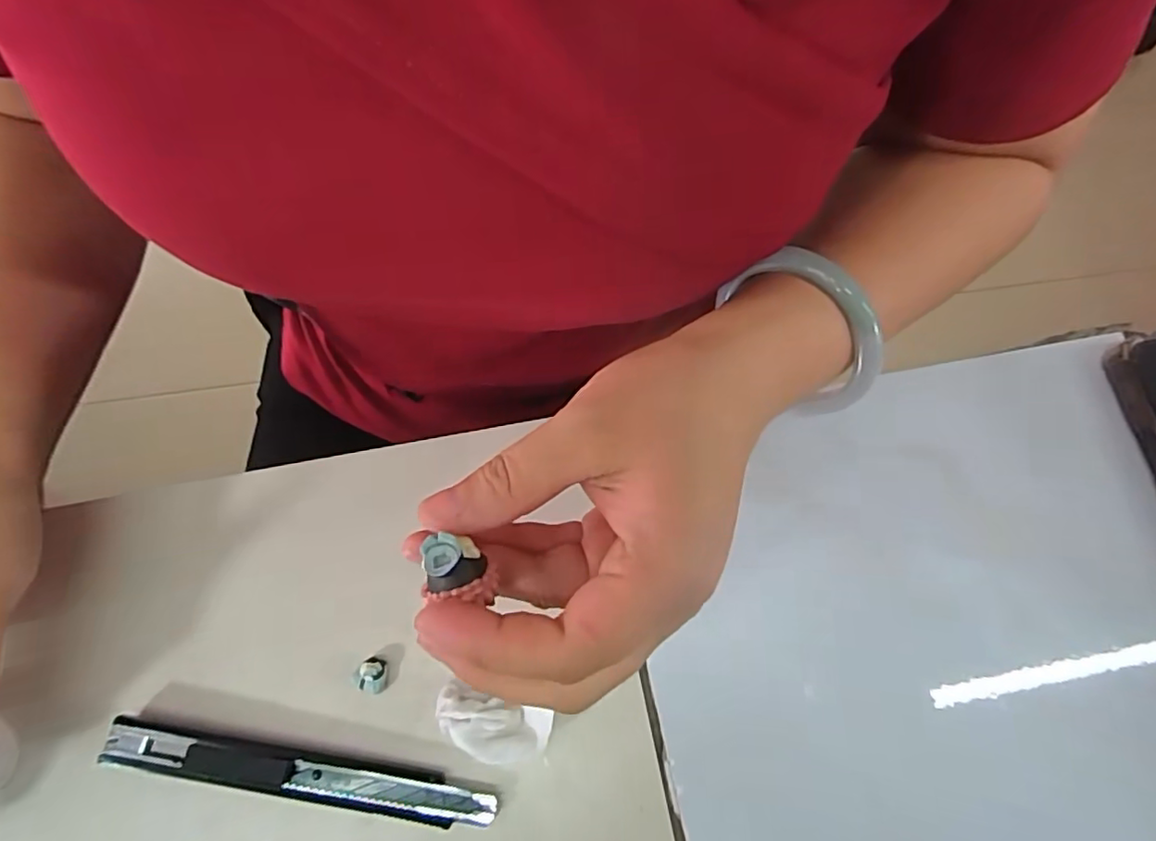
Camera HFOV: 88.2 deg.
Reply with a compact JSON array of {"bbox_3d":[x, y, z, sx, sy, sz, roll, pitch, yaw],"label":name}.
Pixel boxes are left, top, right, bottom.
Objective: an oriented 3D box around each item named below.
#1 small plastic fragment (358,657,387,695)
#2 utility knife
[{"bbox_3d":[-0.075,0.093,0.218,0.009,0.005,0.012,2,67,0],"label":"small plastic fragment"},{"bbox_3d":[-0.095,0.122,0.204,0.132,0.010,0.015,9,67,3],"label":"utility knife"}]

